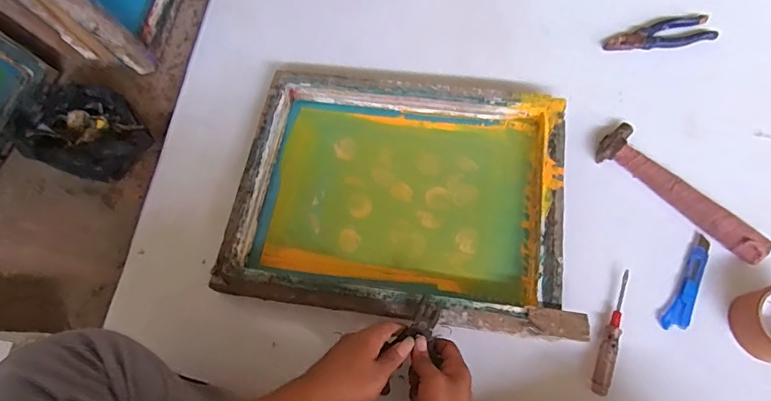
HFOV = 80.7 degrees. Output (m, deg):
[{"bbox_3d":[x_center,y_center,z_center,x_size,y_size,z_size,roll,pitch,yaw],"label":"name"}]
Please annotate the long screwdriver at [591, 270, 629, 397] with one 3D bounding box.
[{"bbox_3d":[0.305,0.175,0.611,0.022,0.015,0.168,20,69,10],"label":"long screwdriver"}]

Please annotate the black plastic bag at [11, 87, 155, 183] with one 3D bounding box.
[{"bbox_3d":[-0.466,-0.111,0.720,0.150,0.089,0.136,35,72,15],"label":"black plastic bag"}]

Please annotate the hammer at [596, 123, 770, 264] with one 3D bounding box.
[{"bbox_3d":[0.431,-0.008,0.674,0.072,0.028,0.265,-35,71,-13],"label":"hammer"}]

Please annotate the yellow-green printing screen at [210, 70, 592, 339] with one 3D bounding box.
[{"bbox_3d":[0.023,-0.014,0.664,0.448,0.057,0.356,7,68,6],"label":"yellow-green printing screen"}]

